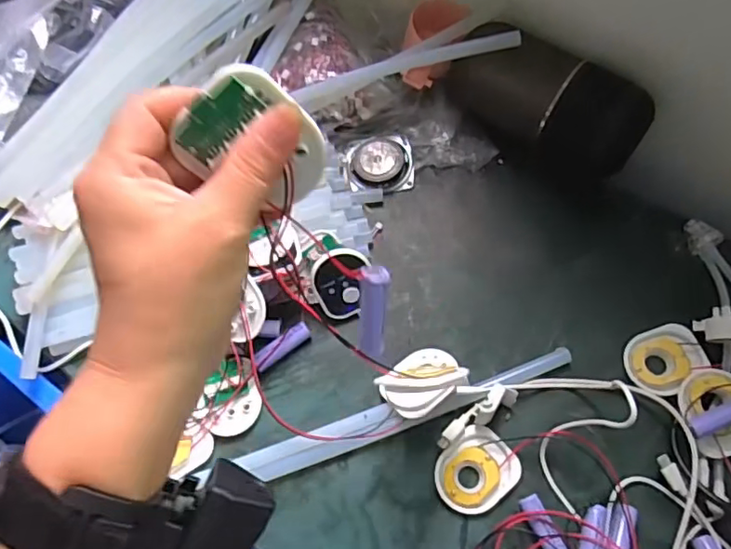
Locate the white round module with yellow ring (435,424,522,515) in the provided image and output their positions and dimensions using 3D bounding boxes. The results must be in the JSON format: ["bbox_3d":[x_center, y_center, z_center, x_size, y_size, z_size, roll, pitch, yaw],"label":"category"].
[{"bbox_3d":[0.078,0.139,0.403,0.057,0.006,0.048,-40,69,-15],"label":"white round module with yellow ring"}]

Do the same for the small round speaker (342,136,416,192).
[{"bbox_3d":[0.012,-0.100,0.502,0.058,0.016,0.056,-9,64,-2],"label":"small round speaker"}]

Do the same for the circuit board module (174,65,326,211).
[{"bbox_3d":[-0.042,-0.050,0.224,0.047,0.056,0.008,-47,33,19],"label":"circuit board module"}]

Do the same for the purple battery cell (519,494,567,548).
[{"bbox_3d":[0.120,0.171,0.377,0.013,0.012,0.049,-22,66,-8],"label":"purple battery cell"}]

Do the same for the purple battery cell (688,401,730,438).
[{"bbox_3d":[0.240,0.095,0.382,0.050,0.011,0.013,-27,65,6],"label":"purple battery cell"}]

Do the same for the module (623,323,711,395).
[{"bbox_3d":[0.221,0.061,0.421,0.057,0.009,0.046,-22,66,-8],"label":"module"}]

